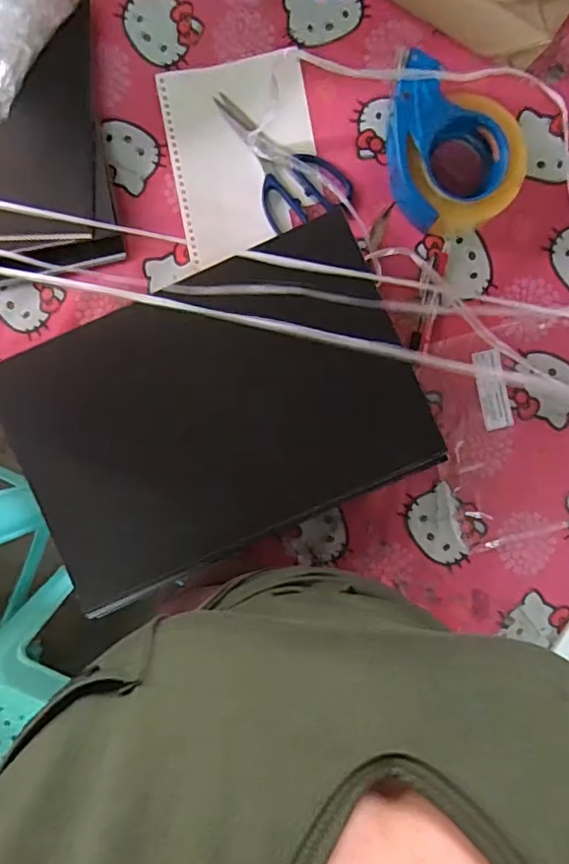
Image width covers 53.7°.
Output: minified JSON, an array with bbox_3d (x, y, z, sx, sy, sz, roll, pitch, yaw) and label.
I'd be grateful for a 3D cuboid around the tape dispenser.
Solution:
[{"bbox_3d":[0.164,-0.283,0.555,0.120,0.057,0.156,-9,92,2],"label":"tape dispenser"}]

